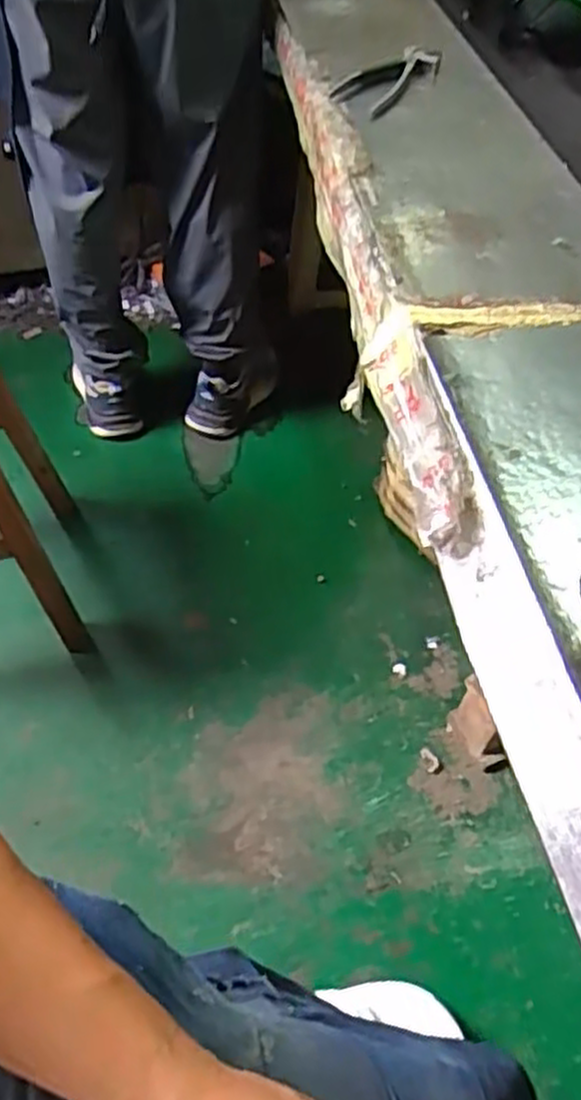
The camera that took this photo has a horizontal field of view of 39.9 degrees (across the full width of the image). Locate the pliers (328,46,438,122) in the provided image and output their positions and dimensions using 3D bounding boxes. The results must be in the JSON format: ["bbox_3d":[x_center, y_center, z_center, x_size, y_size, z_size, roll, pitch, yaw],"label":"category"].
[{"bbox_3d":[0.115,-0.546,0.915,0.068,0.022,0.196,28,52,16],"label":"pliers"}]

